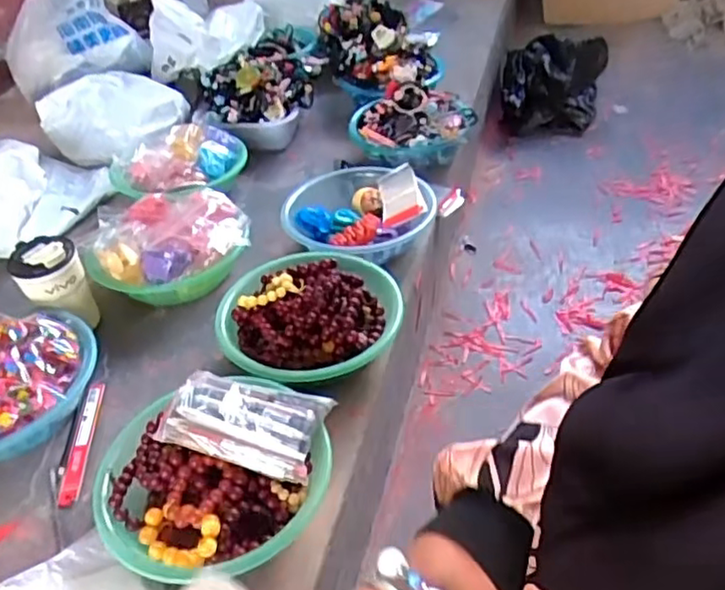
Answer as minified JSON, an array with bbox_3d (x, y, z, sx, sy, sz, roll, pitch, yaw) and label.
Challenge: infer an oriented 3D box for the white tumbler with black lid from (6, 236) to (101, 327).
[{"bbox_3d":[-0.426,-0.007,0.921,0.085,0.138,0.091,-23,44,-19],"label":"white tumbler with black lid"}]

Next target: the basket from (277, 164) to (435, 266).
[{"bbox_3d":[-0.001,-0.124,1.058,0.225,0.081,0.244,-4,41,4],"label":"basket"}]

